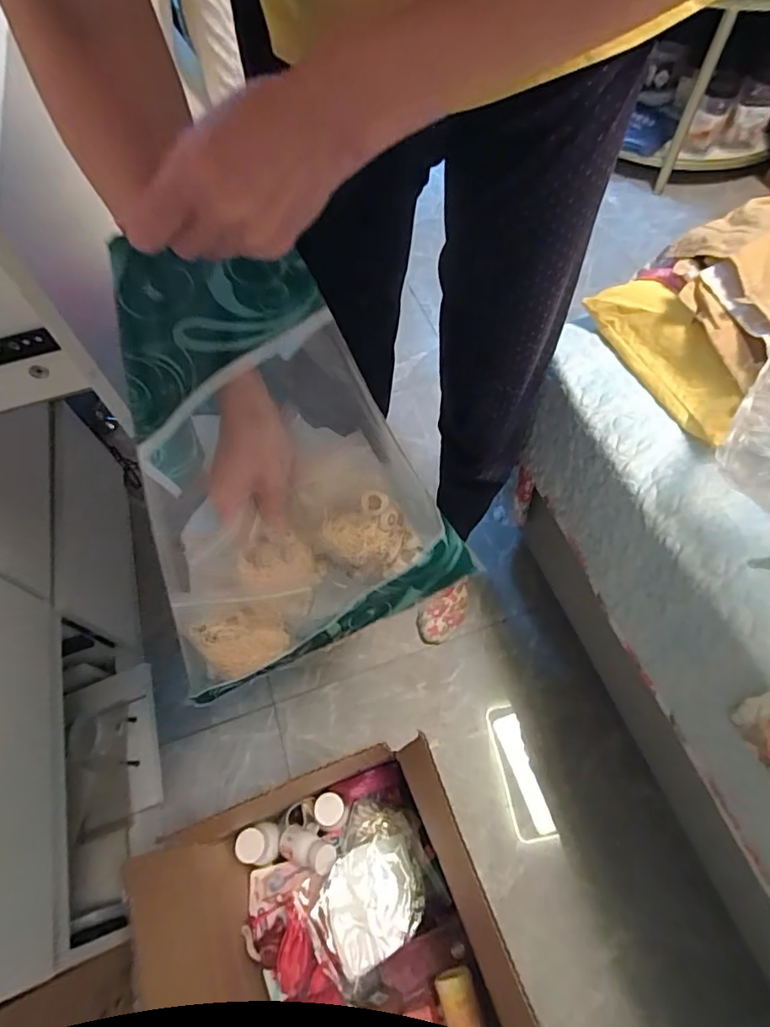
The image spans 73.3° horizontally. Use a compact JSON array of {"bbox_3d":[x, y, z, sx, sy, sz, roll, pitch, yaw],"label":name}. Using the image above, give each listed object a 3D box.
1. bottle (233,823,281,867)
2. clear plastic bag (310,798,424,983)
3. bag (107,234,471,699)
[{"bbox_3d":[-0.169,0.454,0.706,0.048,0.073,0.055,3,61,5],"label":"bottle"},{"bbox_3d":[-0.012,0.470,0.656,0.125,0.052,0.180,15,63,12],"label":"clear plastic bag"},{"bbox_3d":[-0.089,-0.030,0.404,0.241,0.343,0.073,-24,37,-6],"label":"bag"}]

